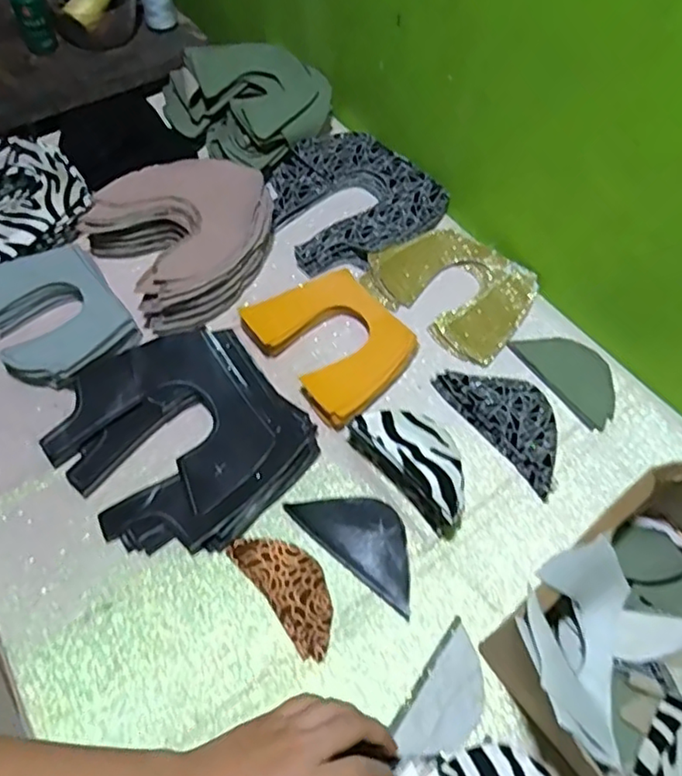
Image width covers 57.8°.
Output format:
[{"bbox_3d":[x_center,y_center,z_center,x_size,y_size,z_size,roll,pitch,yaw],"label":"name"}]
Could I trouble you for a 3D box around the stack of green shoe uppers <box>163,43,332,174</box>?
[{"bbox_3d":[-0.103,-0.357,0.763,0.182,0.062,0.165,-36,67,-22],"label":"stack of green shoe uppers"}]

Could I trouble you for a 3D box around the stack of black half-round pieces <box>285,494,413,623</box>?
[{"bbox_3d":[0.020,0.125,0.527,0.126,0.008,0.062,35,65,19],"label":"stack of black half-round pieces"}]

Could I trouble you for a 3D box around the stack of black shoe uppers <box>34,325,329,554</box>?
[{"bbox_3d":[-0.145,0.043,0.557,0.188,0.039,0.202,-37,66,-20],"label":"stack of black shoe uppers"}]

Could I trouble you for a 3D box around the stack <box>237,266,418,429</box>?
[{"bbox_3d":[-0.011,-0.050,0.611,0.126,0.030,0.156,-39,66,-21],"label":"stack"}]

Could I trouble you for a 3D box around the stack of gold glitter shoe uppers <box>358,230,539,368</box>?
[{"bbox_3d":[0.123,-0.112,0.662,0.161,0.021,0.135,37,65,20],"label":"stack of gold glitter shoe uppers"}]

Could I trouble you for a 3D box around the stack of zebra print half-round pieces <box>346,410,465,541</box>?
[{"bbox_3d":[0.066,0.065,0.535,0.051,0.056,0.116,-38,66,-21],"label":"stack of zebra print half-round pieces"}]

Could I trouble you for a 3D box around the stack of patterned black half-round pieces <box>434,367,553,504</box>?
[{"bbox_3d":[0.165,0.026,0.587,0.074,0.015,0.145,-32,64,-18],"label":"stack of patterned black half-round pieces"}]

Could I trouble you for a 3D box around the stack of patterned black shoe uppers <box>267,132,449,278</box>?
[{"bbox_3d":[0.007,-0.221,0.717,0.180,0.023,0.181,-32,64,-19],"label":"stack of patterned black shoe uppers"}]

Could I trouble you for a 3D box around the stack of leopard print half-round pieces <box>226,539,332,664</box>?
[{"bbox_3d":[-0.040,0.161,0.503,0.050,0.009,0.111,-35,65,-20],"label":"stack of leopard print half-round pieces"}]

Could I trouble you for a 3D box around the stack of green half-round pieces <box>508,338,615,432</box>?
[{"bbox_3d":[0.232,-0.016,0.615,0.069,0.004,0.113,-28,63,-17],"label":"stack of green half-round pieces"}]

